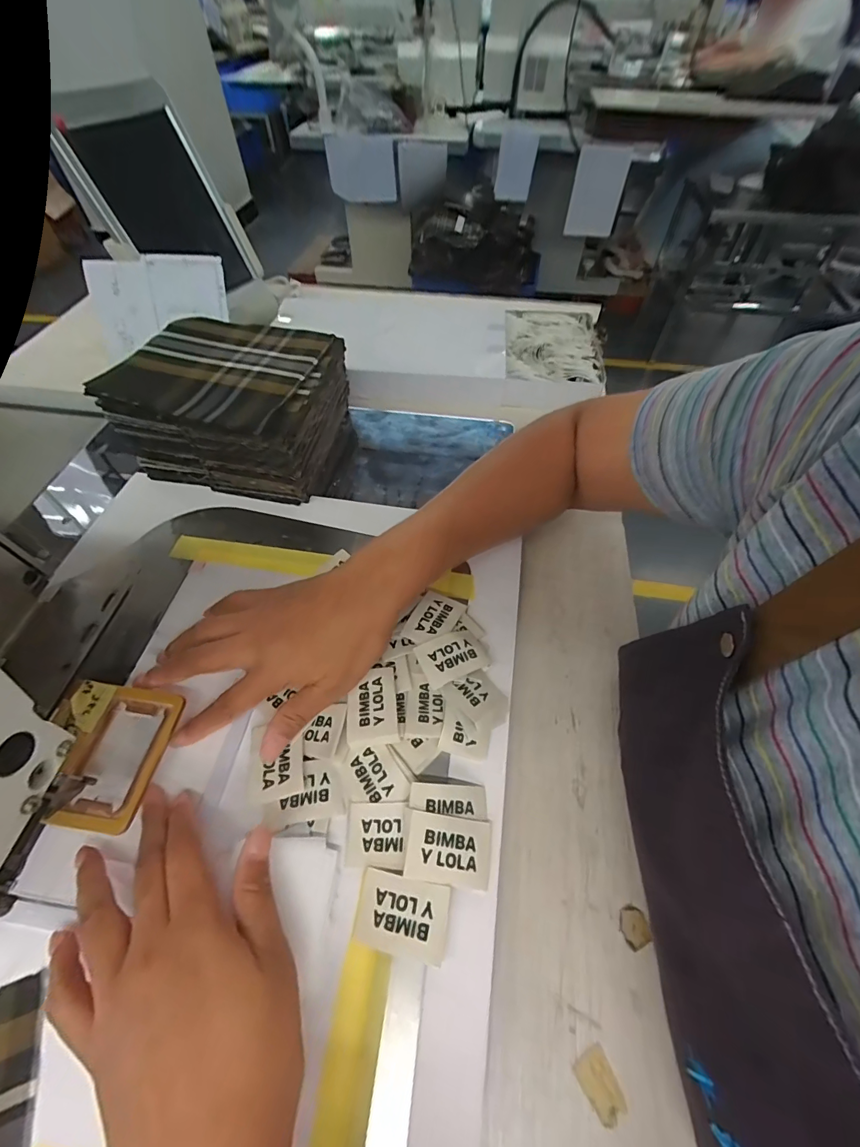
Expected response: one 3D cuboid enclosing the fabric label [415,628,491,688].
[{"bbox_3d":[0.016,0.061,0.306,0.045,0.009,0.036,-23,62,-18],"label":"fabric label"}]

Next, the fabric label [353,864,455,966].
[{"bbox_3d":[-0.015,0.186,0.231,0.049,0.008,0.033,11,57,3],"label":"fabric label"}]

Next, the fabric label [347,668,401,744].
[{"bbox_3d":[-0.039,0.090,0.287,0.034,0.006,0.048,-8,52,-1],"label":"fabric label"}]

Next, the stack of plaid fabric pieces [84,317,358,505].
[{"bbox_3d":[-0.184,-0.162,0.406,0.179,0.086,0.156,12,57,3],"label":"stack of plaid fabric pieces"}]

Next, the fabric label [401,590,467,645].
[{"bbox_3d":[0.003,0.035,0.325,0.033,0.006,0.047,24,54,17],"label":"fabric label"}]

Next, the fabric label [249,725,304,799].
[{"bbox_3d":[-0.099,0.121,0.273,0.033,0.004,0.047,-7,47,-6],"label":"fabric label"}]

